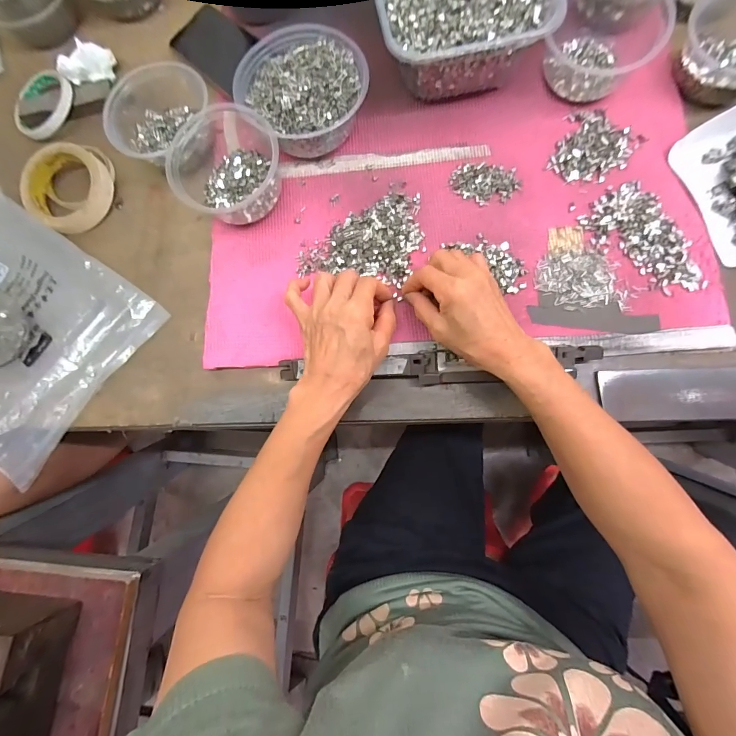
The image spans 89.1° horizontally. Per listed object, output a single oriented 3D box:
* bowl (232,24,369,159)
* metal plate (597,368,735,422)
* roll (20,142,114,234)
[{"bbox_3d":[-0.069,-0.301,0.409,0.123,0.059,0.139,-44,81,-3],"label":"bowl"},{"bbox_3d":[0.350,0.024,0.351,0.241,0.010,0.049,-1,81,4],"label":"metal plate"},{"bbox_3d":[-0.350,-0.209,0.441,0.095,0.034,0.094,-1,81,4],"label":"roll"}]

